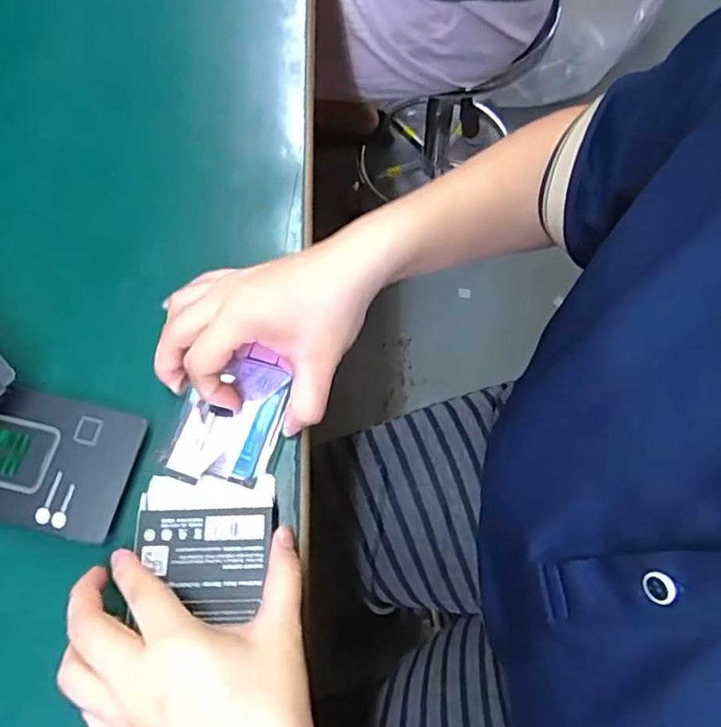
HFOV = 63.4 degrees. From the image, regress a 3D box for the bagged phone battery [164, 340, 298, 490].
[{"bbox_3d":[-0.078,0.032,0.359,0.058,0.009,0.087,14,70,5],"label":"bagged phone battery"}]

